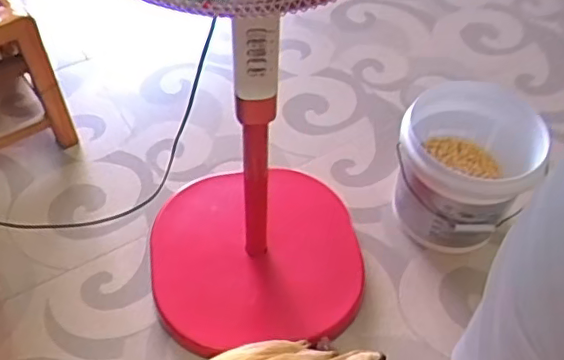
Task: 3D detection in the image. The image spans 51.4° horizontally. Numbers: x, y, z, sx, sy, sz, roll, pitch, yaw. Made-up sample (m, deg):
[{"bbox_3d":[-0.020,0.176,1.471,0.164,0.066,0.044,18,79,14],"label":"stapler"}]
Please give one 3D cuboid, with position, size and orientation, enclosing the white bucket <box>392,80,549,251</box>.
[{"bbox_3d":[0.360,-0.035,1.163,0.251,0.217,0.274,1,52,-2],"label":"white bucket"}]

